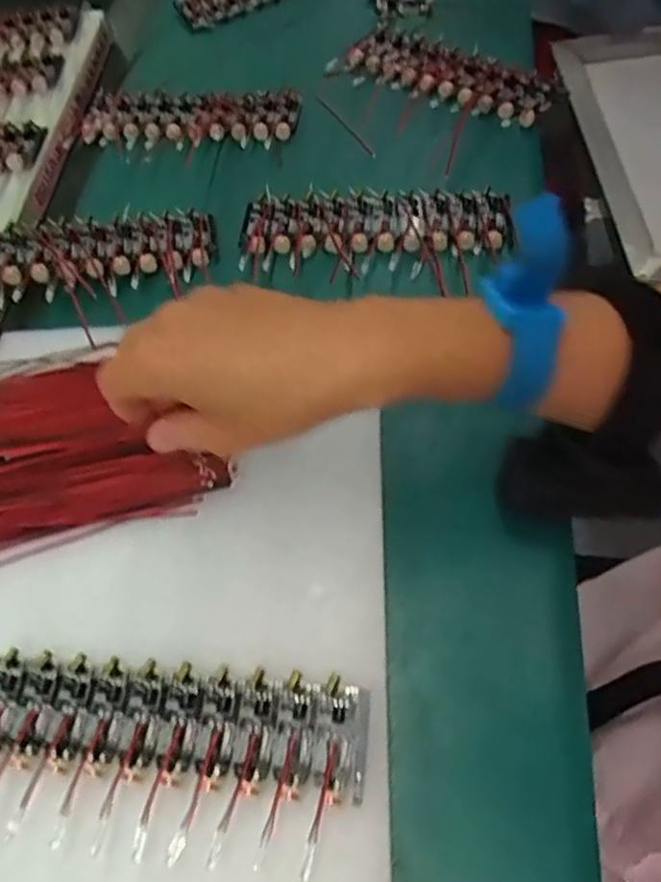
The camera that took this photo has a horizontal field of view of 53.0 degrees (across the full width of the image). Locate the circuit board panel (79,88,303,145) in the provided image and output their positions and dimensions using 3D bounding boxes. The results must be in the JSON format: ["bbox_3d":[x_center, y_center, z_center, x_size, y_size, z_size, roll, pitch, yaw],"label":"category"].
[{"bbox_3d":[-0.103,-0.232,0.476,0.158,0.013,0.065,4,61,6],"label":"circuit board panel"}]

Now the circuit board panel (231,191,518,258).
[{"bbox_3d":[0.026,-0.135,0.403,0.158,0.008,0.053,2,61,5],"label":"circuit board panel"}]

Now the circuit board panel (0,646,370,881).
[{"bbox_3d":[-0.069,0.118,0.263,0.162,0.009,0.059,4,61,6],"label":"circuit board panel"}]

